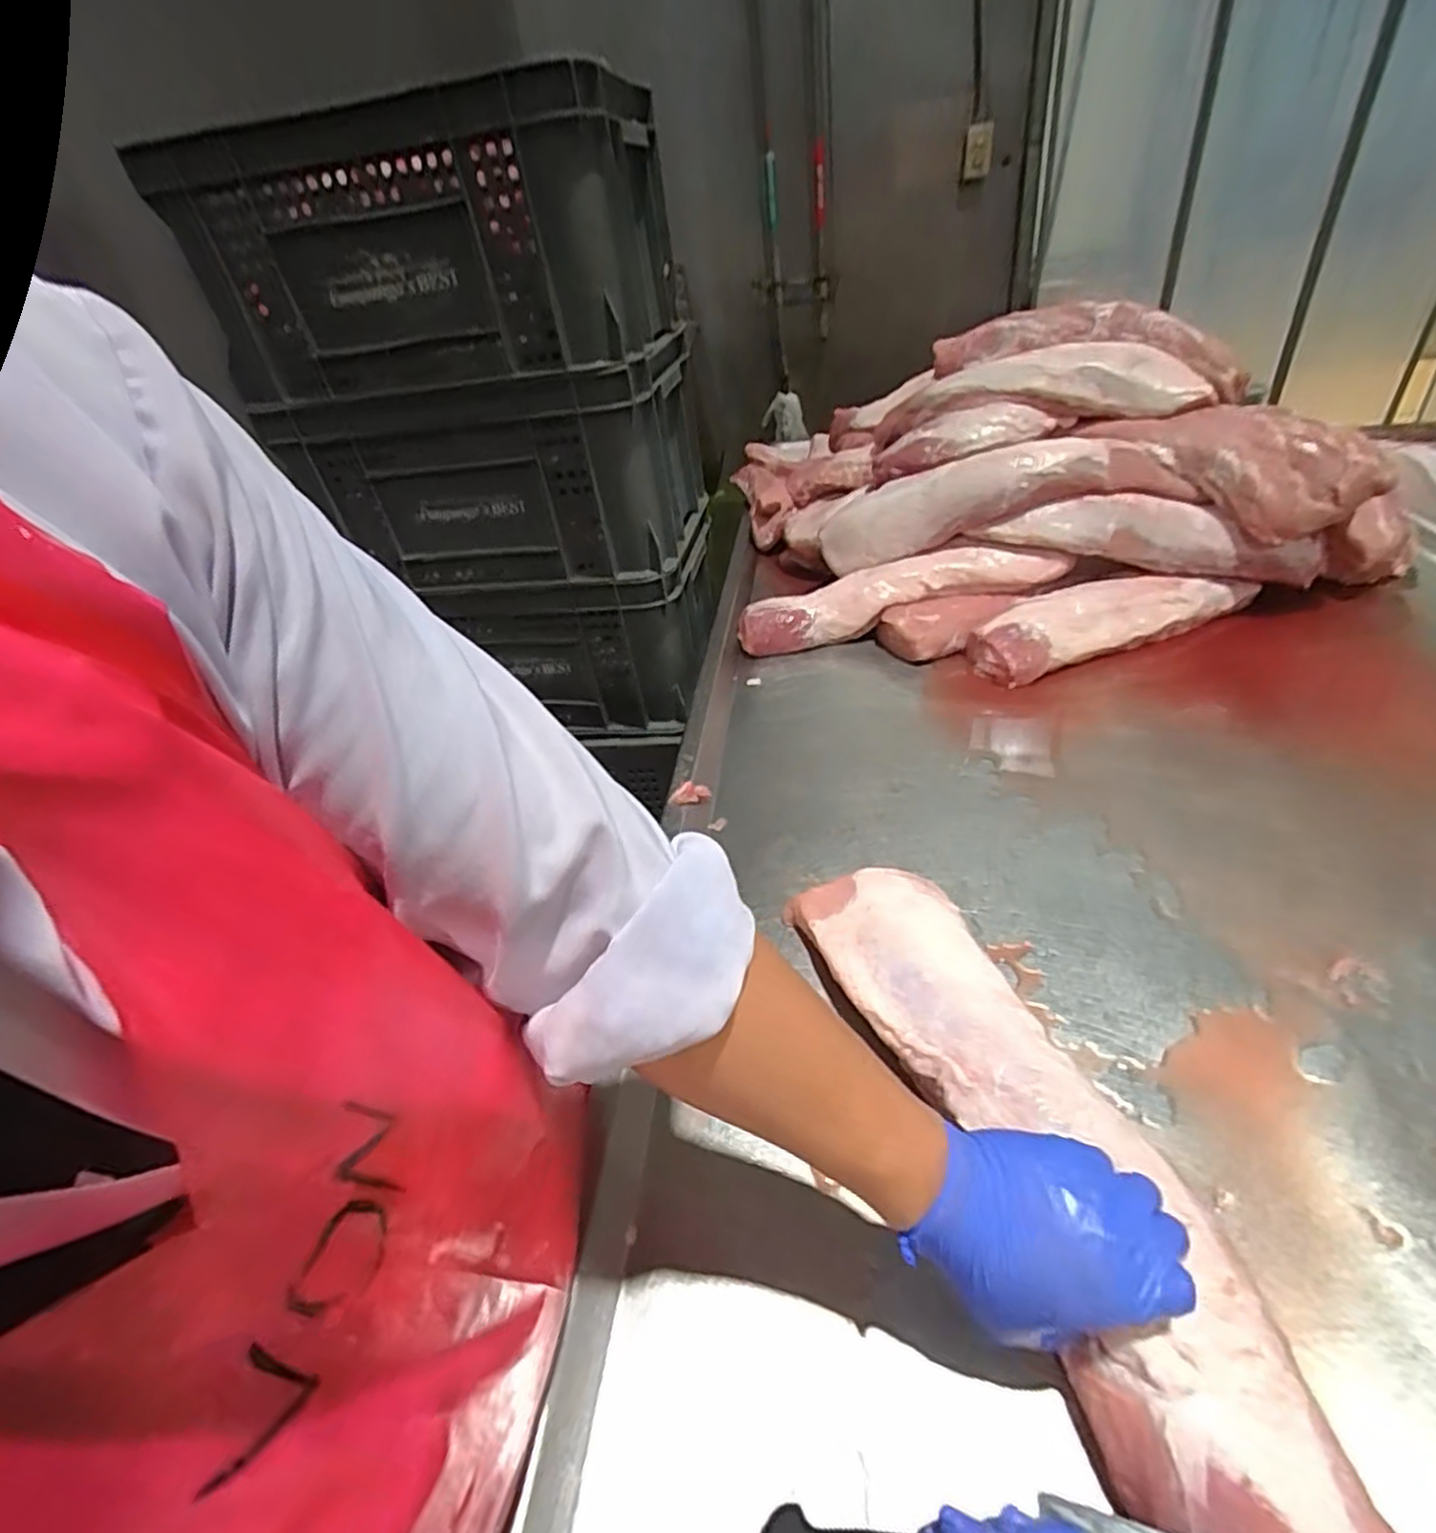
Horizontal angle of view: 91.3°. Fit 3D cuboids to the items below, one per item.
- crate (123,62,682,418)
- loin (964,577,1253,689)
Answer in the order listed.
[{"bbox_3d":[-0.312,-0.581,0.806,0.468,0.235,0.271,3,39,11],"label":"crate"},{"bbox_3d":[0.562,-0.212,1.006,0.432,0.078,0.120,-16,39,-13],"label":"loin"}]

